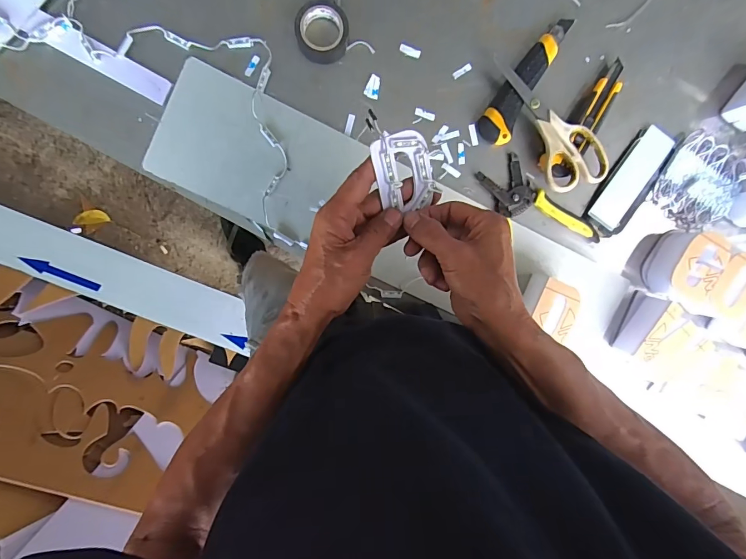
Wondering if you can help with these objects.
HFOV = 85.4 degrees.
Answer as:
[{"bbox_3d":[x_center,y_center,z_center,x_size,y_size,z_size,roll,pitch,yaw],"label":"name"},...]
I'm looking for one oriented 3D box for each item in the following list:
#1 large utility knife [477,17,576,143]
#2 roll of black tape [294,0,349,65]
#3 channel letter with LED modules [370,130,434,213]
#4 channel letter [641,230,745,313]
[{"bbox_3d":[0.181,-0.242,0.484,0.038,0.020,0.166,29,94,-7],"label":"large utility knife"},{"bbox_3d":[-0.057,-0.281,0.458,0.058,0.016,0.062,-1,97,-5],"label":"roll of black tape"},{"bbox_3d":[0.028,-0.093,0.354,0.049,0.007,0.072,-22,125,-11],"label":"channel letter with LED modules"},{"bbox_3d":[0.423,-0.007,0.516,0.125,0.043,0.090,18,95,-7],"label":"channel letter"}]

